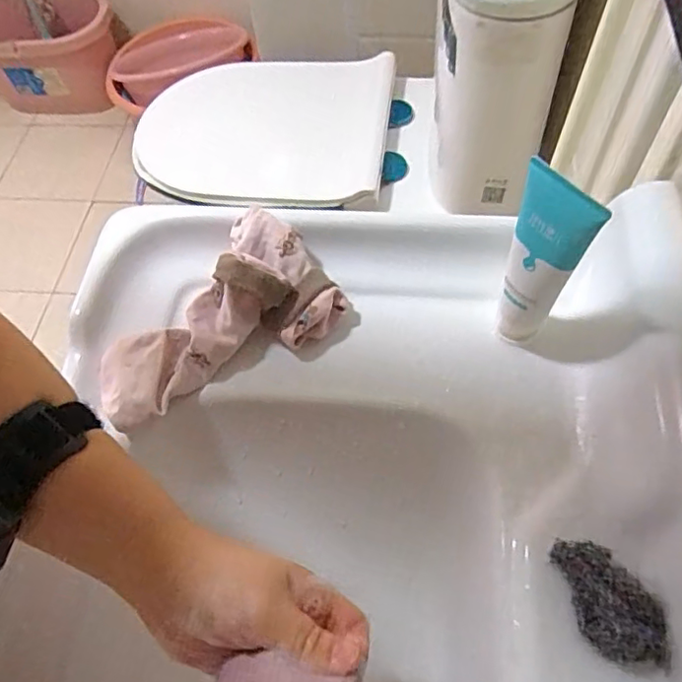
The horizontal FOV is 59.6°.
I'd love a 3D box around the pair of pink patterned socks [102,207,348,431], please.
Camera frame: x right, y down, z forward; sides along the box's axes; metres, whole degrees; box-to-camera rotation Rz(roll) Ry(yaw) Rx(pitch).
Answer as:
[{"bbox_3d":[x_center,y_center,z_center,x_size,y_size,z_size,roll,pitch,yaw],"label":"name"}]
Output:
[{"bbox_3d":[-0.106,-0.025,0.488,0.198,0.065,0.122,-28,62,-12],"label":"pair of pink patterned socks"}]

